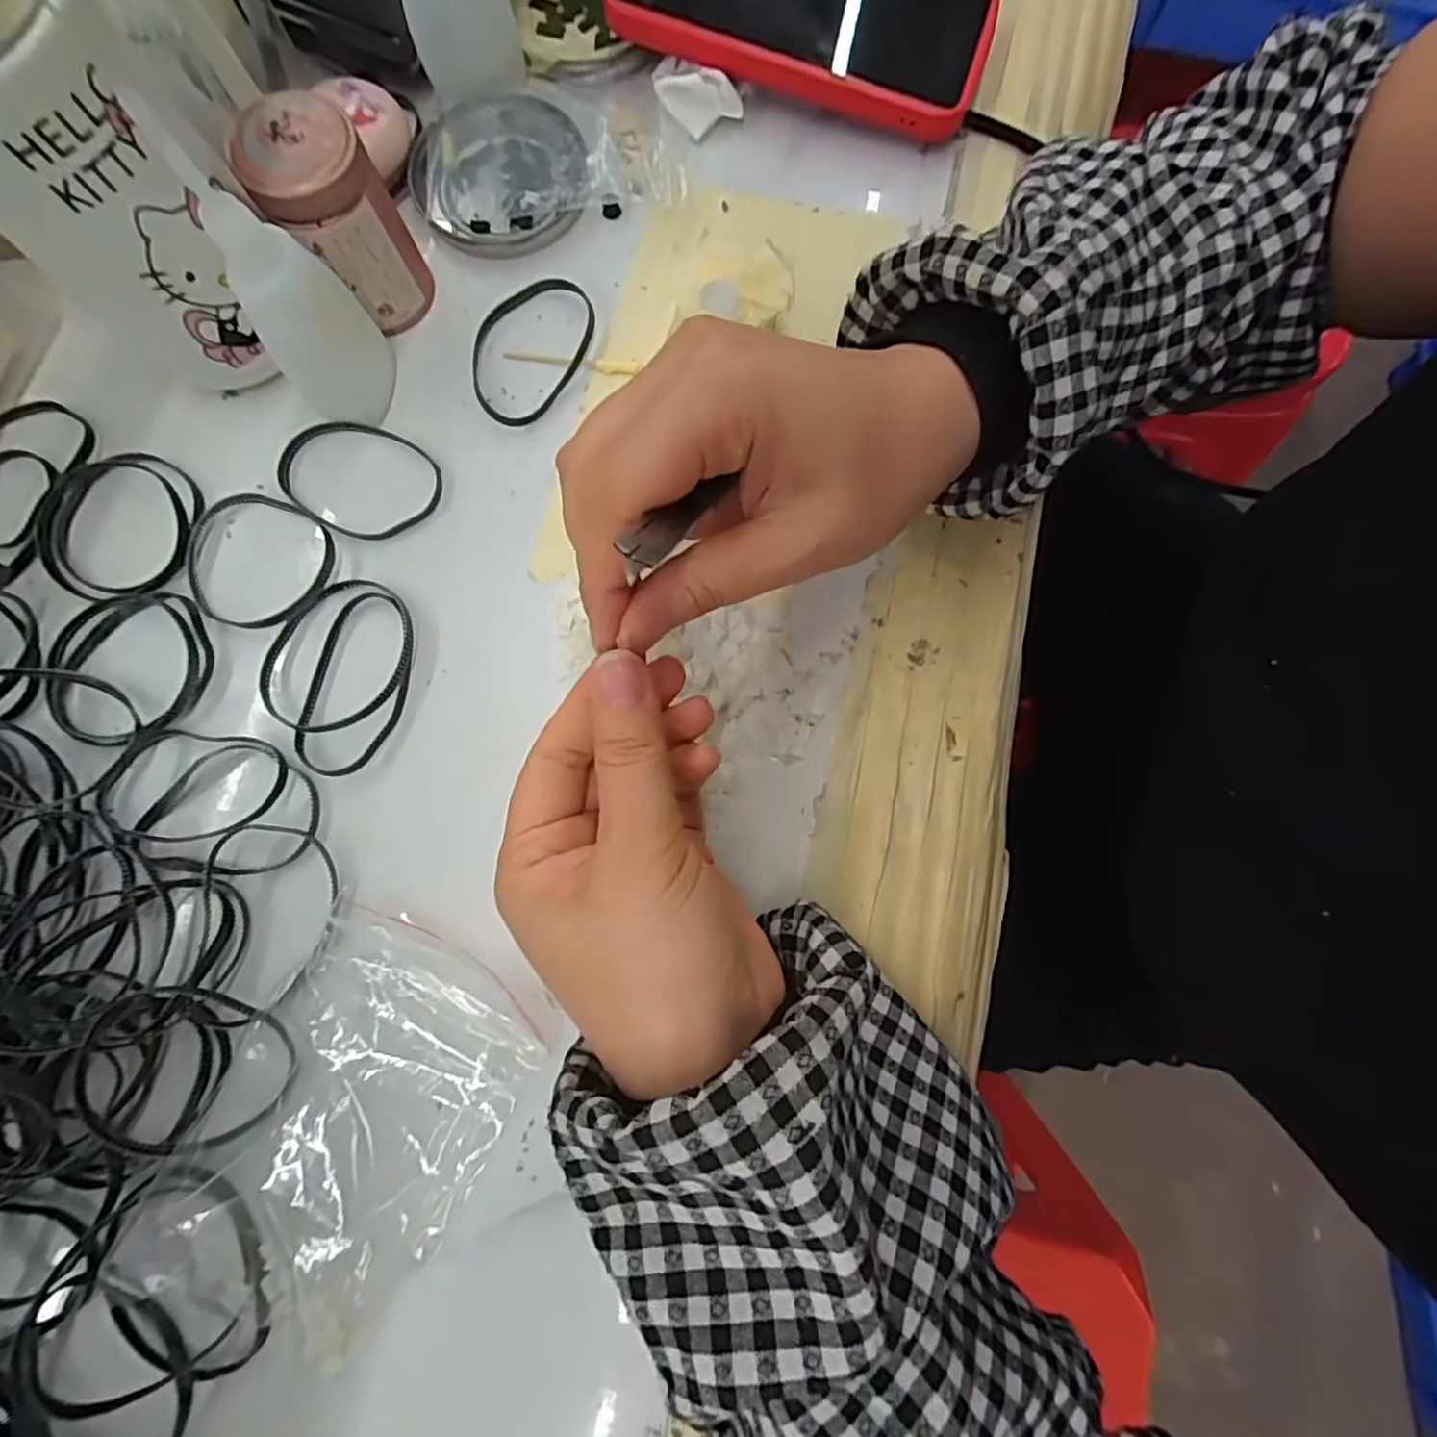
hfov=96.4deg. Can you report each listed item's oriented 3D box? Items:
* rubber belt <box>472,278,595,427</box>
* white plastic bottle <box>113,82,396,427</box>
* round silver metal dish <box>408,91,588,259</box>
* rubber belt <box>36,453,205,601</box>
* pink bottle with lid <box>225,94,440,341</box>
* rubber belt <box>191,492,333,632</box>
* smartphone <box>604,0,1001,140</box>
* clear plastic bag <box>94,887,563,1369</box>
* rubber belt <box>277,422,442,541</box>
[{"bbox_3d":[-0.083,-0.161,0.278,0.046,0.005,0.071,29,77,9],"label":"rubber belt"},{"bbox_3d":[-0.154,-0.154,0.228,0.037,0.104,0.034,-31,76,-7],"label":"white plastic bottle"},{"bbox_3d":[-0.099,-0.247,0.289,0.077,0.009,0.076,-8,74,-1],"label":"round silver metal dish"},{"bbox_3d":[-0.246,-0.080,0.262,0.065,0.006,0.063,-2,74,1],"label":"rubber belt"},{"bbox_3d":[-0.149,-0.195,0.253,0.043,0.063,0.041,0,80,-1],"label":"pink bottle with lid"},{"bbox_3d":[-0.187,-0.064,0.260,0.059,0.005,0.056,0,74,1],"label":"rubber belt"},{"bbox_3d":[0.040,-0.322,0.289,0.165,0.020,0.083,19,79,0],"label":"smartphone"},{"bbox_3d":[-0.125,0.135,0.211,0.092,0.025,0.137,28,76,9],"label":"clear plastic bag"},{"bbox_3d":[-0.152,-0.102,0.269,0.069,0.004,0.050,31,77,10],"label":"rubber belt"}]

